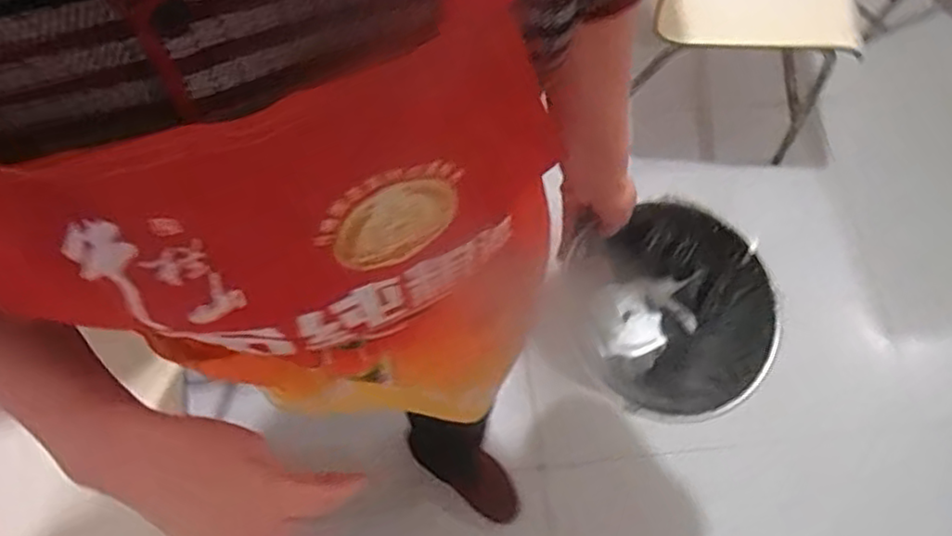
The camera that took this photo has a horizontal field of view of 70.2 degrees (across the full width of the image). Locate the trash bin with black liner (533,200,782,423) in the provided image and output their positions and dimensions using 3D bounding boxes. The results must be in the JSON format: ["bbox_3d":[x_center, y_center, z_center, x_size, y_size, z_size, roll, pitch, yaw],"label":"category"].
[{"bbox_3d":[0.214,0.075,0.843,0.223,0.219,0.237,0,71,0],"label":"trash bin with black liner"}]

